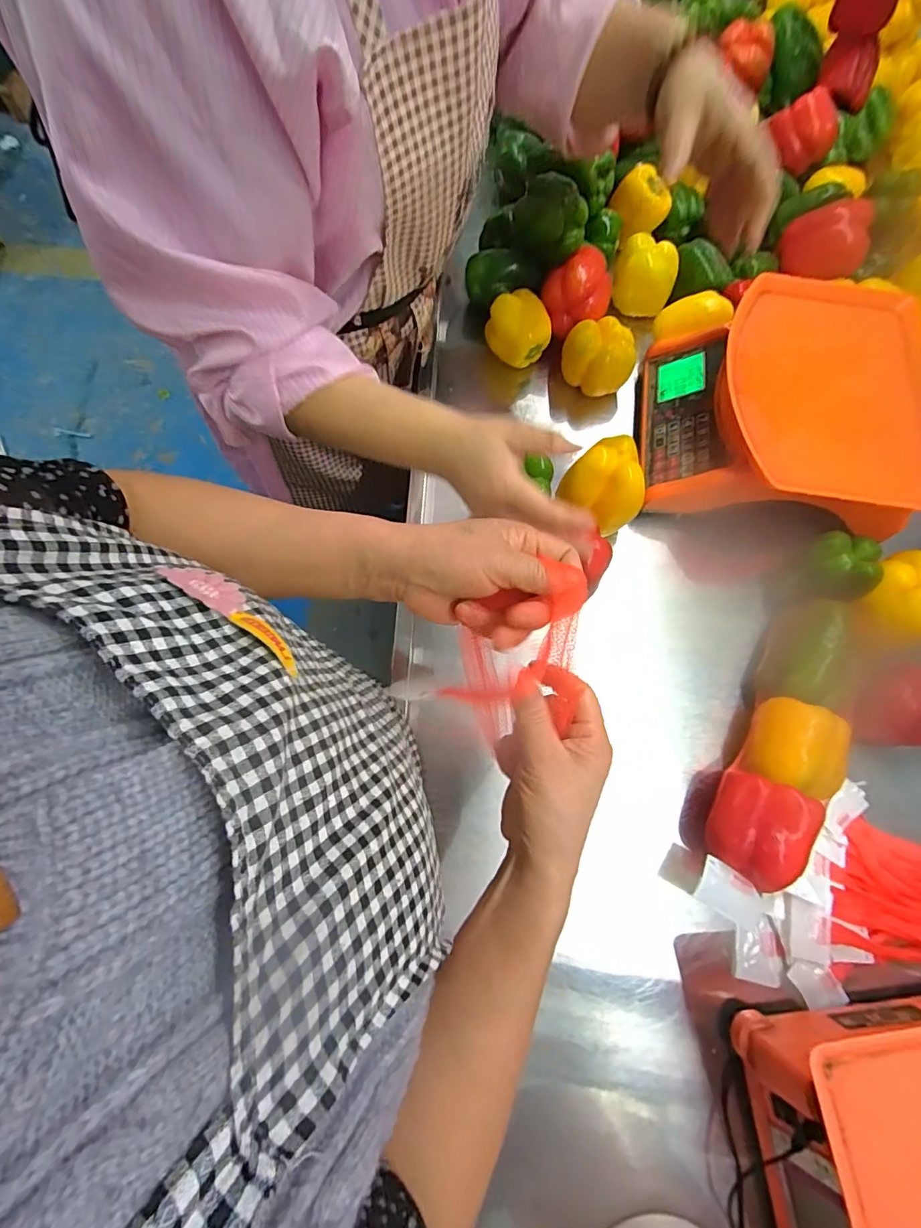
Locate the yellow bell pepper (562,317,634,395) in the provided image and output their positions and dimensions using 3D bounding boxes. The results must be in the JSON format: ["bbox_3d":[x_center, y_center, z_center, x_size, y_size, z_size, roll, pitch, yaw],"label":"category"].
[{"bbox_3d":[0.180,-0.331,0.625,0.084,0.066,0.068,29,73,8],"label":"yellow bell pepper"}]

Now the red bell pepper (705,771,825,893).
[{"bbox_3d":[0.268,0.196,0.450,0.070,0.067,0.086,31,74,8],"label":"red bell pepper"}]

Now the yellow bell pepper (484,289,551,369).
[{"bbox_3d":[0.076,-0.367,0.625,0.071,0.061,0.073,1,72,-2],"label":"yellow bell pepper"}]

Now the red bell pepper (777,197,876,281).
[{"bbox_3d":[0.477,-0.482,0.636,0.101,0.061,0.075,-1,72,-2],"label":"red bell pepper"}]

